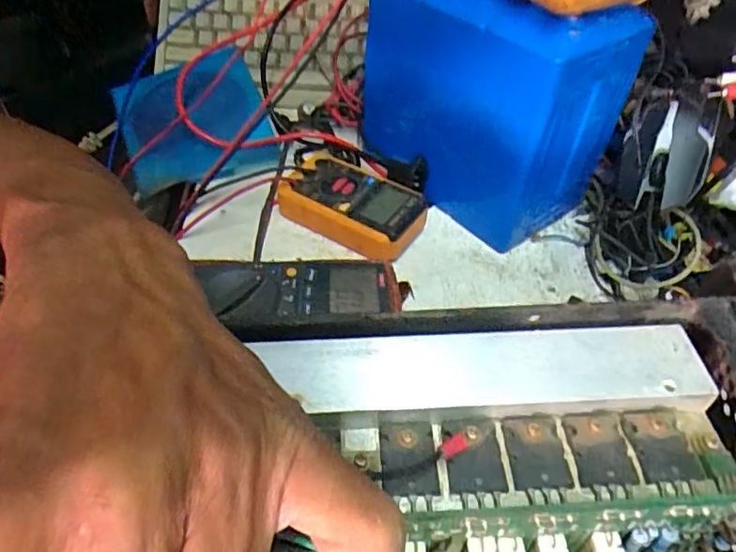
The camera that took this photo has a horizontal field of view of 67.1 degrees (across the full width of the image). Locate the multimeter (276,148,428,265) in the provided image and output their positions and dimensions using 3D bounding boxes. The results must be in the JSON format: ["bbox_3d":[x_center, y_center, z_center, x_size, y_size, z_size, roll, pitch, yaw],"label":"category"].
[{"bbox_3d":[-0.010,-0.055,0.450,0.115,0.034,0.063,28,50,23],"label":"multimeter"}]

